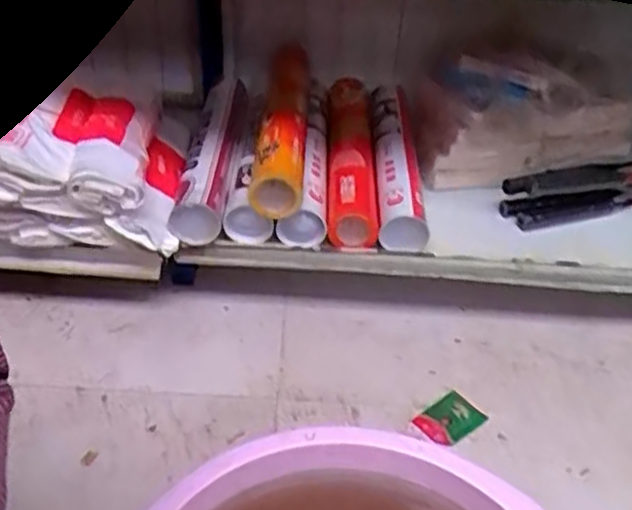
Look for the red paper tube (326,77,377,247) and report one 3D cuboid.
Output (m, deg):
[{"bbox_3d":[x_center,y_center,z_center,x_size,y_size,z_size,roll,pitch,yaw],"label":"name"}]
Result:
[{"bbox_3d":[0.046,-0.143,1.020,0.065,0.066,0.347,2,38,-2],"label":"red paper tube"}]

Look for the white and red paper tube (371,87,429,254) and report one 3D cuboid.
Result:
[{"bbox_3d":[0.109,-0.131,0.990,0.061,0.052,0.296,2,50,-3],"label":"white and red paper tube"}]

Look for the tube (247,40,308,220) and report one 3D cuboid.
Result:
[{"bbox_3d":[-0.044,-0.174,0.964,0.068,0.076,0.314,4,38,0],"label":"tube"}]

